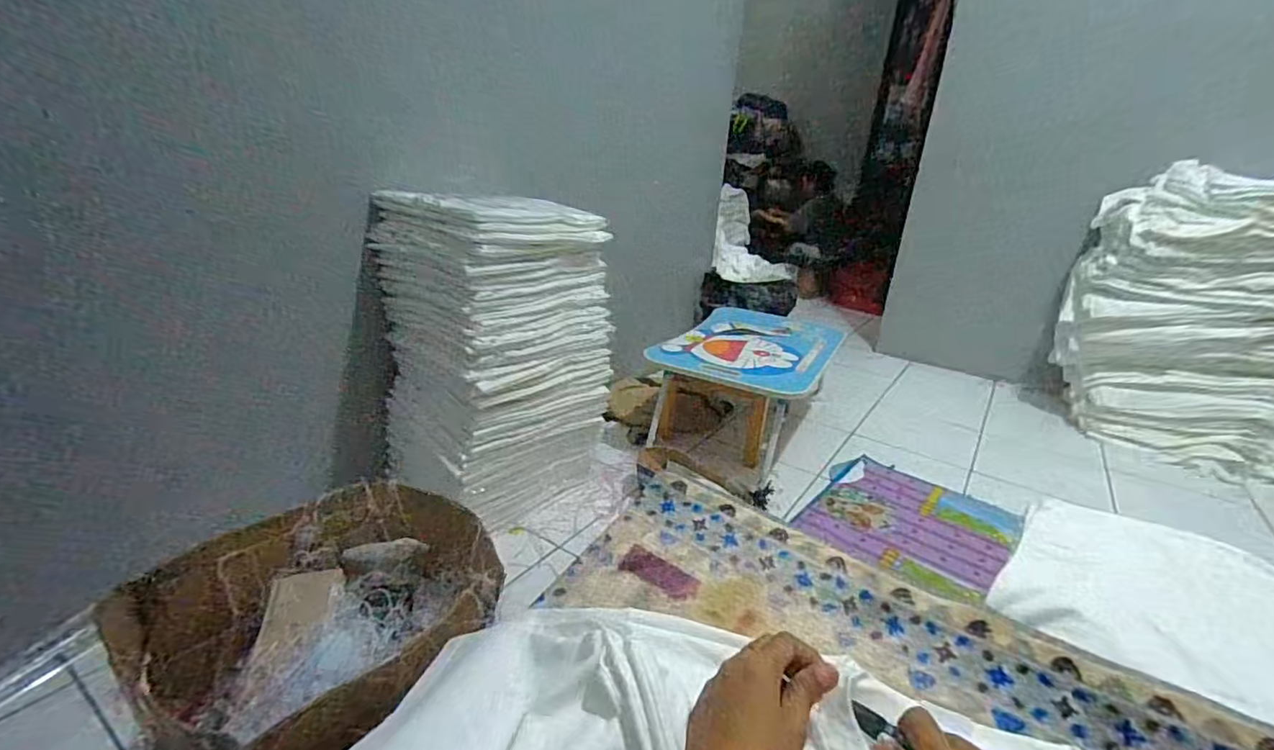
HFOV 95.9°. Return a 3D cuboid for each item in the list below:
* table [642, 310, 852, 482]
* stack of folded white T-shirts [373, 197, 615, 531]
[{"bbox_3d":[0.309,0.024,1.609,0.395,0.276,0.672,14,23,24],"label":"table"},{"bbox_3d":[-0.284,-0.042,1.161,0.286,0.558,0.393,19,25,33],"label":"stack of folded white T-shirts"}]

